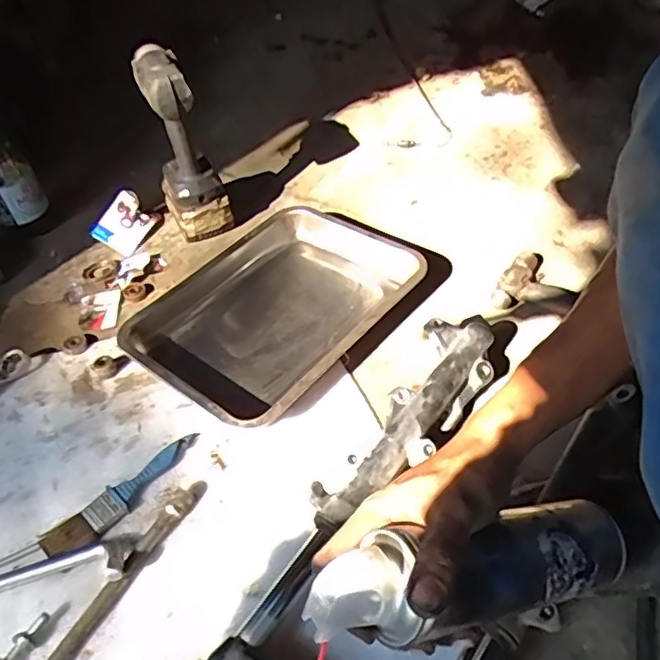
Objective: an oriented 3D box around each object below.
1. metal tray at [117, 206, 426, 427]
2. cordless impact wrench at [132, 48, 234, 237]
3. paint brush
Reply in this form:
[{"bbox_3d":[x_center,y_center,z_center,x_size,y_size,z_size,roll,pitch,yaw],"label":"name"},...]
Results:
[{"bbox_3d":[-0.058,-0.033,0.812,0.254,0.053,0.371,29,55,30],"label":"metal tray"},{"bbox_3d":[-0.210,-0.256,0.887,0.090,0.270,0.121,-16,46,-9],"label":"cordless impact wrench"},{"bbox_3d":[-0.217,0.175,0.655,0.183,0.013,0.040,-34,51,-25],"label":"paint brush"}]

